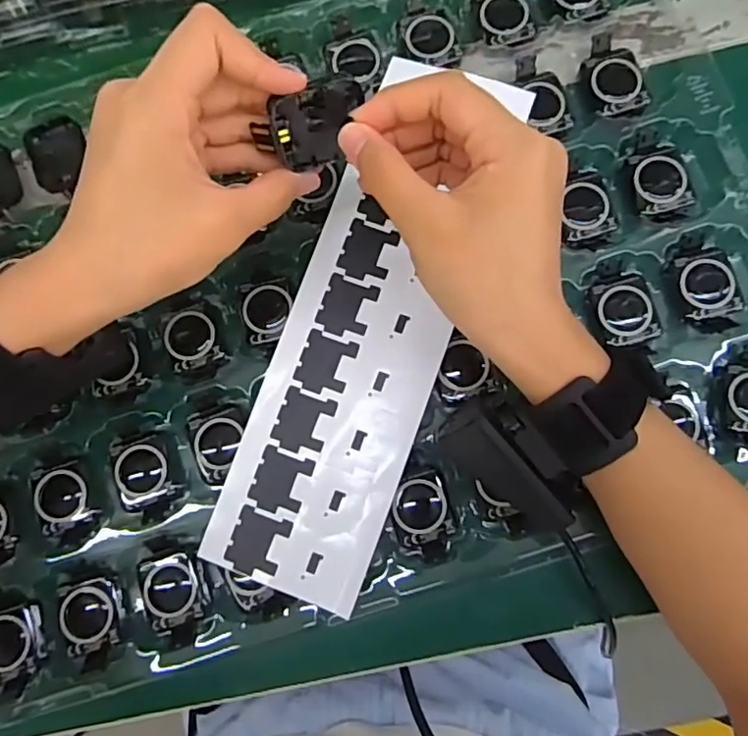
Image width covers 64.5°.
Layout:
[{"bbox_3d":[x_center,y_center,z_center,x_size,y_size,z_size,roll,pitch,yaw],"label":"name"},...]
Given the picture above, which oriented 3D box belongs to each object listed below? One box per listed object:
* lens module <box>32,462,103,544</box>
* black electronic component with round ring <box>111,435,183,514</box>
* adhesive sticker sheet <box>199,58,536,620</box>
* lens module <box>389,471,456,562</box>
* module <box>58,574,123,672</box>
[{"bbox_3d":[-0.170,0.074,0.325,0.028,0.009,0.041,-16,81,1],"label":"lens module"},{"bbox_3d":[-0.128,0.059,0.326,0.032,0.005,0.042,-21,81,0],"label":"black electronic component with round ring"},{"bbox_3d":[0.000,-0.028,0.320,0.084,0.004,0.295,19,83,6],"label":"adhesive sticker sheet"},{"bbox_3d":[0.025,0.079,0.314,0.031,0.008,0.044,-15,81,1],"label":"lens module"},{"bbox_3d":[-0.149,0.135,0.316,0.032,0.009,0.045,-13,81,1],"label":"module"}]

